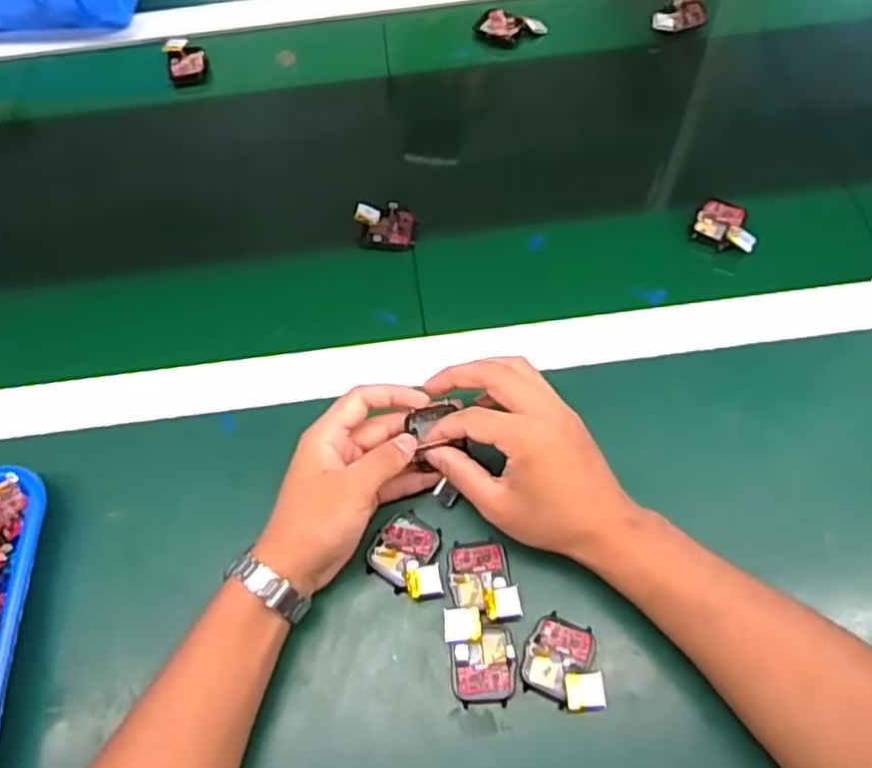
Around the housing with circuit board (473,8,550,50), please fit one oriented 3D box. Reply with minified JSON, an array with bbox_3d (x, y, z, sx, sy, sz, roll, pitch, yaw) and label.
[{"bbox_3d":[0.075,-0.358,0.713,0.069,0.017,0.035,17,65,11],"label":"housing with circuit board"}]

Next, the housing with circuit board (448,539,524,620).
[{"bbox_3d":[0.030,0.125,0.451,0.042,0.010,0.051,-7,63,-1],"label":"housing with circuit board"}]

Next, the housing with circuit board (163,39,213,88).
[{"bbox_3d":[-0.250,-0.325,0.710,0.039,0.025,0.047,-17,63,-6],"label":"housing with circuit board"}]

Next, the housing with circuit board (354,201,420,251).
[{"bbox_3d":[-0.041,-0.135,0.598,0.051,0.024,0.037,6,63,6],"label":"housing with circuit board"}]

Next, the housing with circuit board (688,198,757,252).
[{"bbox_3d":[0.238,-0.132,0.578,0.049,0.014,0.048,19,65,12],"label":"housing with circuit board"}]

